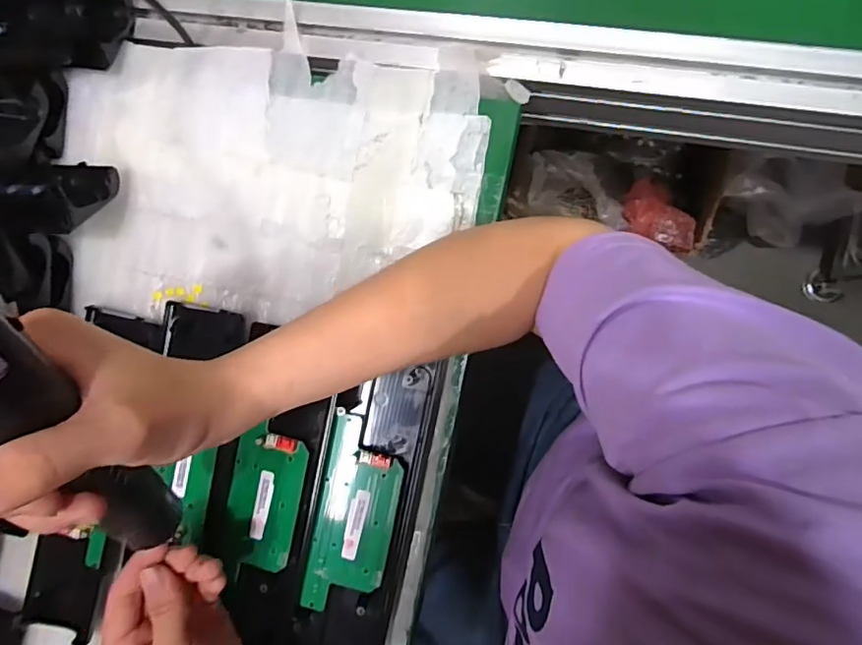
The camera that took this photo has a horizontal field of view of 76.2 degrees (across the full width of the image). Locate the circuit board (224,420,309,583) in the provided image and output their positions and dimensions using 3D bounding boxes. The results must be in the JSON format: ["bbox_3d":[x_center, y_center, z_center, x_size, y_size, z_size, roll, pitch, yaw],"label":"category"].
[{"bbox_3d":[-0.121,0.129,0.388,0.053,0.011,0.100,10,91,10],"label":"circuit board"}]

